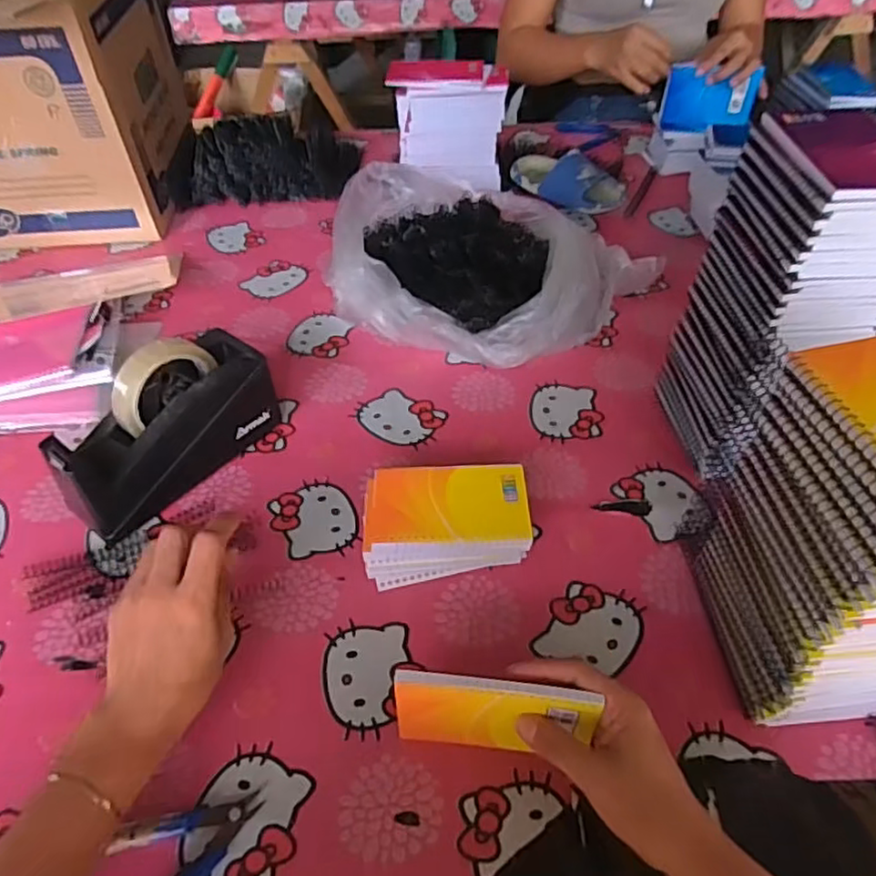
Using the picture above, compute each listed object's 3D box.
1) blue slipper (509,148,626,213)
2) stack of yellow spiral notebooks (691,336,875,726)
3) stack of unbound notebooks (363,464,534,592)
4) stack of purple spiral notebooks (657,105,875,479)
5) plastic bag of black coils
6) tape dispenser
[{"bbox_3d":[0.183,-0.373,0.950,0.173,0.072,0.087,19,50,19],"label":"blue slipper"},{"bbox_3d":[0.256,0.072,0.423,0.090,0.241,0.131,-5,47,-3],"label":"stack of yellow spiral notebooks"},{"bbox_3d":[0.007,0.072,0.561,0.136,0.043,0.092,-3,47,-1],"label":"stack of unbound notebooks"},{"bbox_3d":[0.290,-0.103,0.556,0.110,0.284,0.124,-6,47,-3],"label":"stack of purple spiral notebooks"},{"bbox_3d":[0.027,-0.212,0.792,0.293,0.093,0.353,-28,52,-22],"label":"plastic bag of black coils"},{"bbox_3d":[-0.245,-0.012,0.596,0.068,0.118,0.198,30,54,27],"label":"tape dispenser"}]

